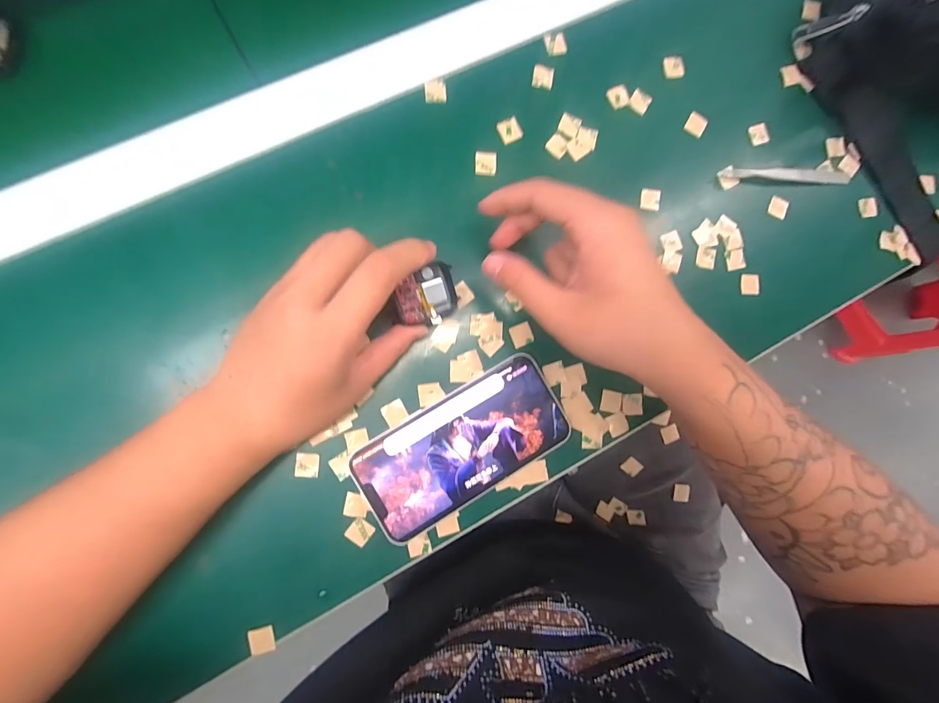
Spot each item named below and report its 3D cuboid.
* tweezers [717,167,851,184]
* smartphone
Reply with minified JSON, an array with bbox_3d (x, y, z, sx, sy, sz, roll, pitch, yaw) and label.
[{"bbox_3d":[0.256,-0.143,0.330,0.116,0.009,0.010,-2,86,-6],"label":"tweezers"},{"bbox_3d":[-0.004,0.065,0.283,0.143,0.009,0.068,-30,90,-8],"label":"smartphone"}]

